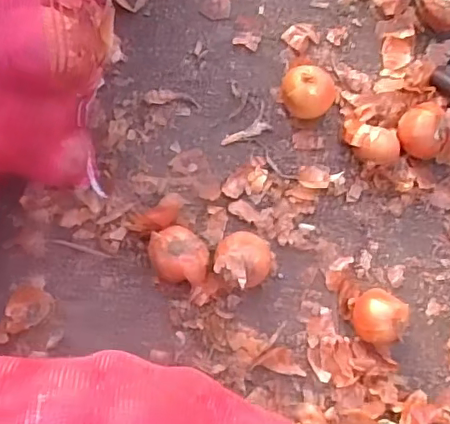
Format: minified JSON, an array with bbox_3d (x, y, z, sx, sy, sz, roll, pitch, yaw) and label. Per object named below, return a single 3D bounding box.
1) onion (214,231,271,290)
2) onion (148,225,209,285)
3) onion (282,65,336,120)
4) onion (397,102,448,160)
[{"bbox_3d":[0.030,0.072,0.870,0.082,0.062,0.077,1,83,-7],"label":"onion"},{"bbox_3d":[-0.069,0.065,0.853,0.091,0.057,0.086,4,86,-4],"label":"onion"},{"bbox_3d":[0.135,-0.190,0.907,0.073,0.069,0.079,1,83,-7],"label":"onion"},{"bbox_3d":[0.318,-0.132,0.907,0.074,0.067,0.091,-8,84,-8],"label":"onion"}]

